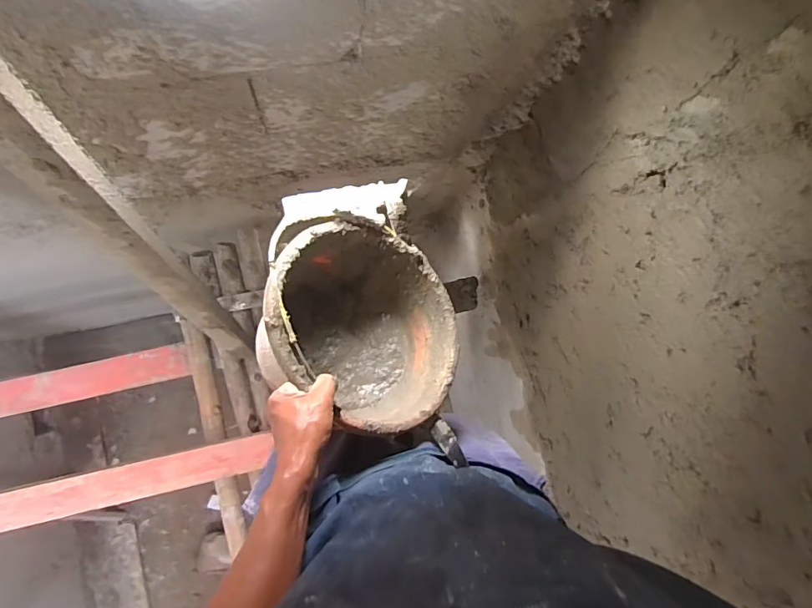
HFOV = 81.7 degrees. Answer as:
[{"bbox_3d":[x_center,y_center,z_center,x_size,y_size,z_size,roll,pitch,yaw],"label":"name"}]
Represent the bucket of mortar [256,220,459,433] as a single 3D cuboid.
[{"bbox_3d":[-0.100,0.048,0.678,0.288,0.219,0.256,29,59,-29],"label":"bucket of mortar"}]

